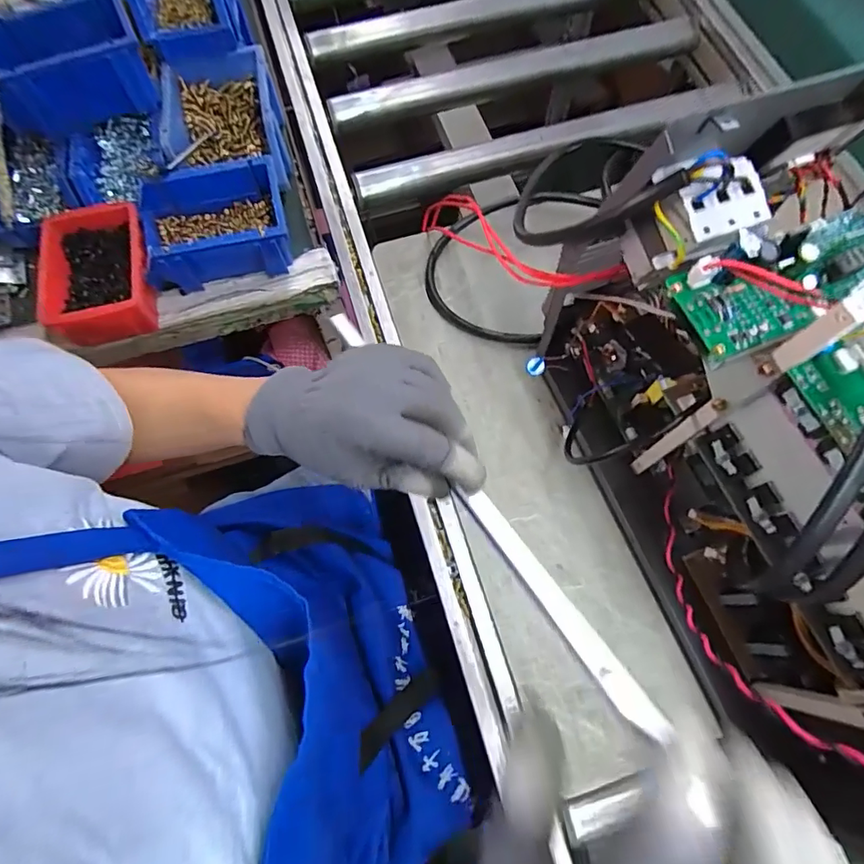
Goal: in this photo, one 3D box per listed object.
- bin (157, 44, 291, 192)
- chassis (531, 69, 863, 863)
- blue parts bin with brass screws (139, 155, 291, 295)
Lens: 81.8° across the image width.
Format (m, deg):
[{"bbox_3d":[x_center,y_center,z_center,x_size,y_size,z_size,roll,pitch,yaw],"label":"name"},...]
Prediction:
[{"bbox_3d":[-0.244,-0.360,0.588,0.125,0.062,0.177,-12,71,-4],"label":"bin"},{"bbox_3d":[0.279,0.036,0.359,0.193,0.303,0.431,-20,72,-6],"label":"chassis"},{"bbox_3d":[-0.237,-0.220,0.547,0.155,0.071,0.098,-13,71,-4],"label":"blue parts bin with brass screws"}]

